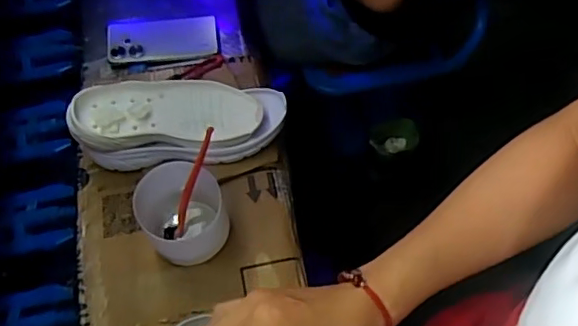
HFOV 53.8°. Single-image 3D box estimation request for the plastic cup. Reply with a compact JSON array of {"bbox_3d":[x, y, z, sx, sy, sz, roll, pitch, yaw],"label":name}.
[{"bbox_3d":[-0.119,0.059,0.643,0.092,0.092,0.085,-1,60,1],"label":"plastic cup"}]

